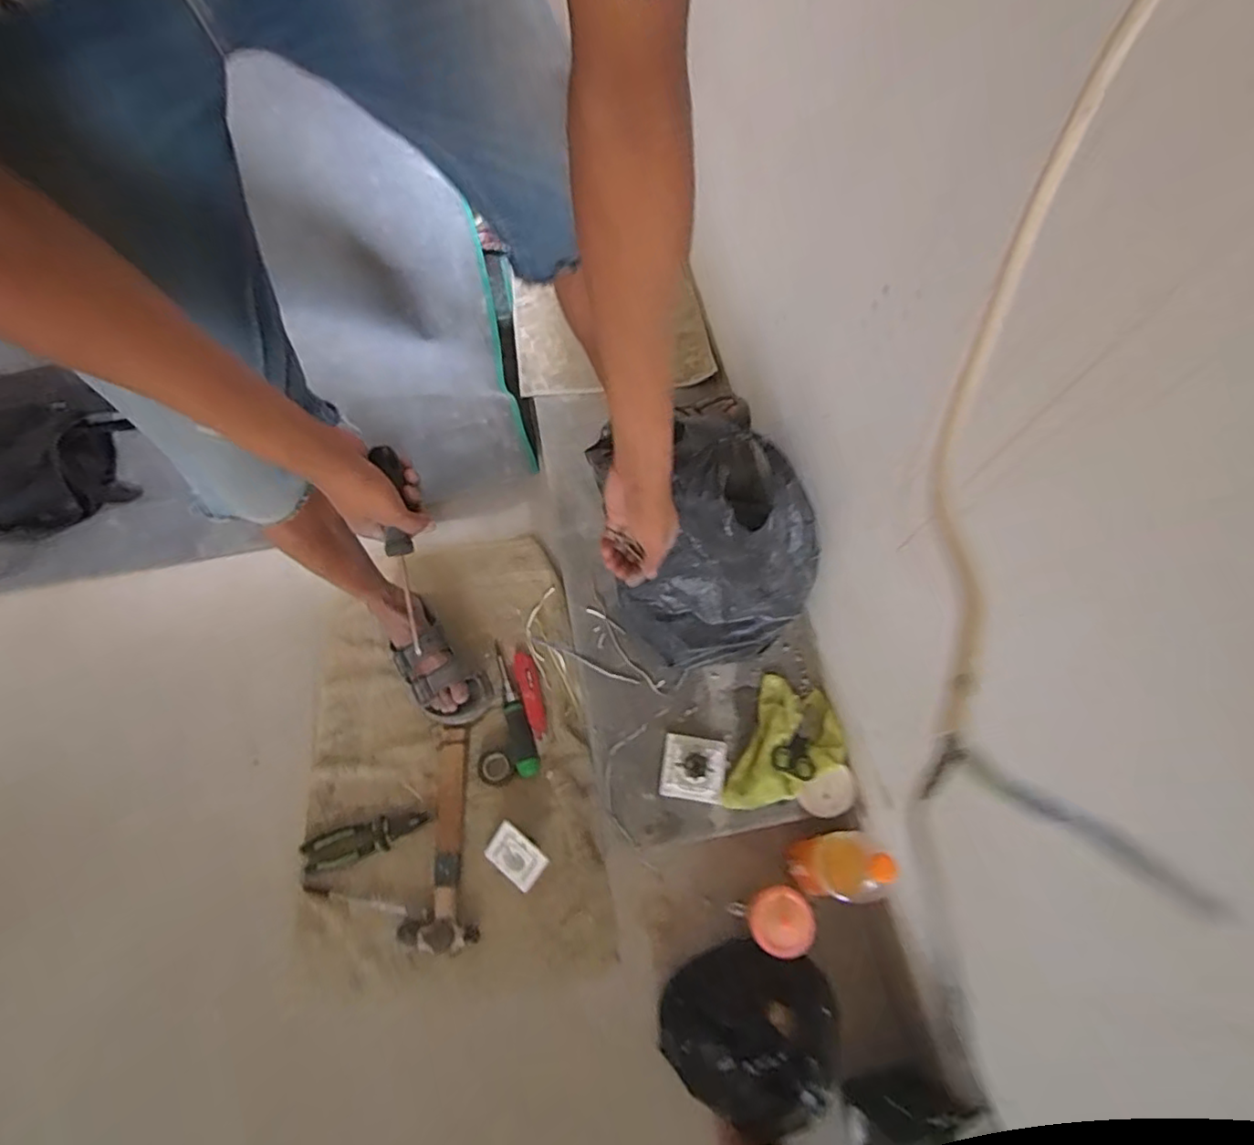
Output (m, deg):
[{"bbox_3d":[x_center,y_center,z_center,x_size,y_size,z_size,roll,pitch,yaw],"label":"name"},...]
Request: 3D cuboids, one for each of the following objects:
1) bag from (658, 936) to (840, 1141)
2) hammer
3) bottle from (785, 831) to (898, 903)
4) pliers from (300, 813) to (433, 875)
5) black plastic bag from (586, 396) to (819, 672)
[{"bbox_3d":[0.166,0.590,0.774,0.232,0.163,0.190,-18,68,-10],"label":"bag"},{"bbox_3d":[-0.274,0.388,0.903,0.097,0.032,0.304,-3,66,-4],"label":"hammer"},{"bbox_3d":[0.275,0.392,0.809,0.081,0.192,0.080,-3,66,-4],"label":"bottle"},{"bbox_3d":[-0.388,0.396,0.903,0.175,0.015,0.050,-16,68,-10],"label":"pliers"},{"bbox_3d":[0.109,-0.056,0.869,0.251,0.327,0.315,-12,67,-8],"label":"black plastic bag"}]

